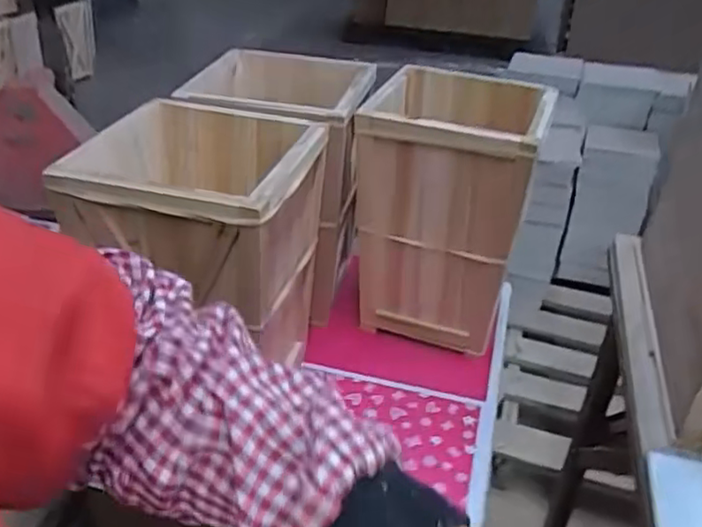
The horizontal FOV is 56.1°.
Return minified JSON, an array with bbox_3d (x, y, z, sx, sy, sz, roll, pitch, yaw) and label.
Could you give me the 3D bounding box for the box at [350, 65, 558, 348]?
[{"bbox_3d":[0.153,-0.079,1.043,0.251,0.372,0.250,12,33,16],"label":"box"}]

